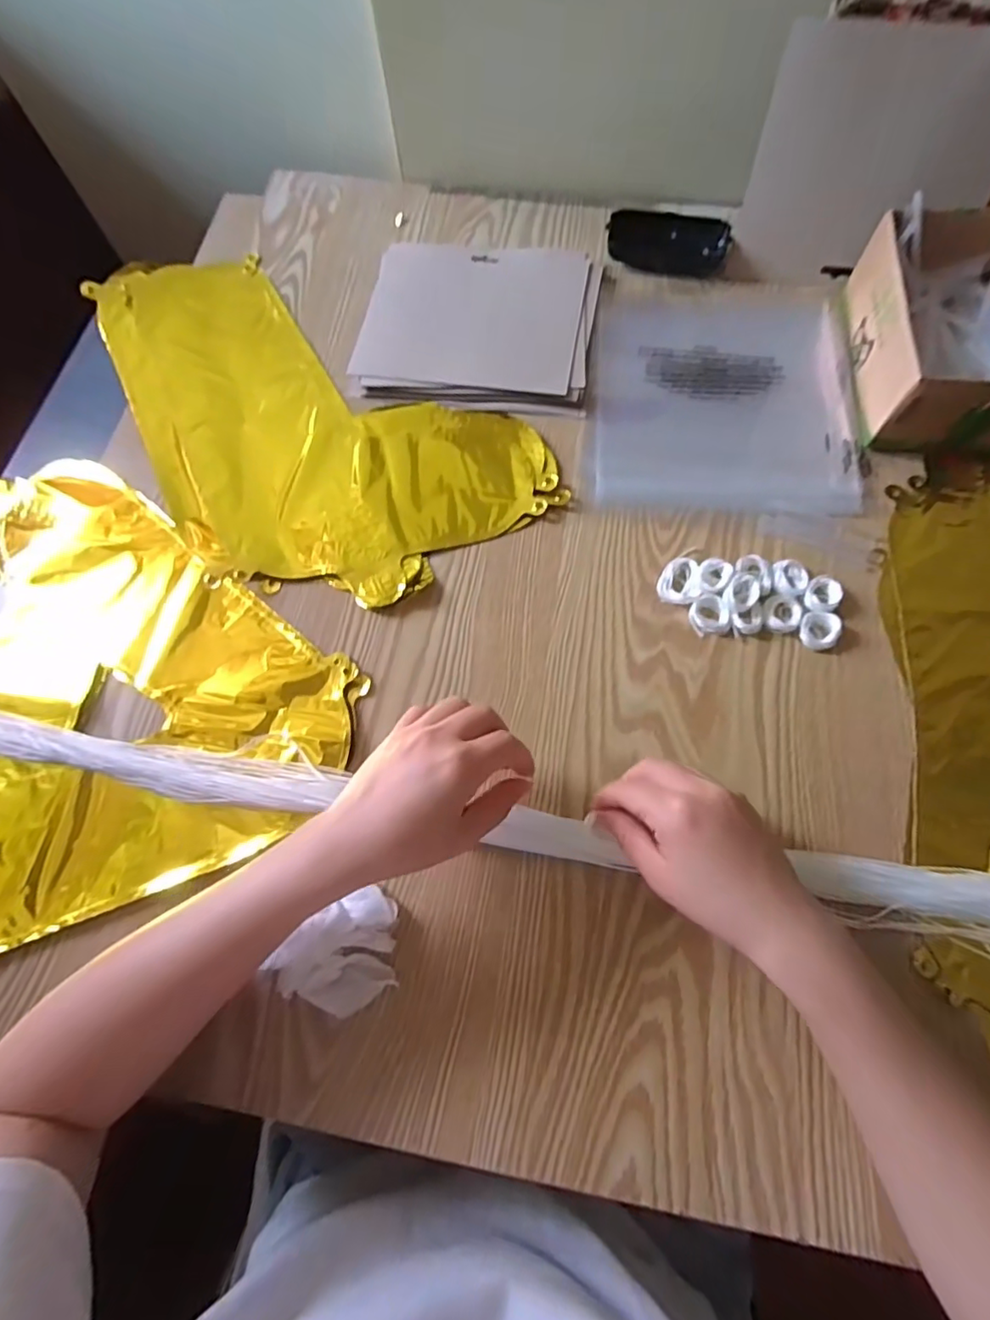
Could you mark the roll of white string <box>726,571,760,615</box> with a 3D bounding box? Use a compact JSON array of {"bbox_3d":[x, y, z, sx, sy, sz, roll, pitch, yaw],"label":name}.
[{"bbox_3d":[0.174,-0.047,0.410,0.023,0.013,0.027,33,73,14],"label":"roll of white string"}]

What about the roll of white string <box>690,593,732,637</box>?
[{"bbox_3d":[0.152,-0.032,0.411,0.025,0.010,0.028,-8,68,-1],"label":"roll of white string"}]

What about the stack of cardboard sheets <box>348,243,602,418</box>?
[{"bbox_3d":[-0.015,-0.304,0.523,0.203,0.014,0.180,7,69,5],"label":"stack of cardboard sheets"}]

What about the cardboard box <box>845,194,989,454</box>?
[{"bbox_3d":[0.364,-0.260,0.457,0.132,0.069,0.198,6,69,5],"label":"cardboard box"}]

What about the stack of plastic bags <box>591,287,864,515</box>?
[{"bbox_3d":[0.193,-0.231,0.493,0.212,0.010,0.246,5,69,4],"label":"stack of plastic bags"}]

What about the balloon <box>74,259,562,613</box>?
[{"bbox_3d":[-0.166,-0.222,0.495,0.259,0.018,0.413,-34,71,-11],"label":"balloon"}]

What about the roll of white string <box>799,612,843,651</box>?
[{"bbox_3d":[0.226,-0.021,0.404,0.025,0.011,0.026,-1,68,2],"label":"roll of white string"}]

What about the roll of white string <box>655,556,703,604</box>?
[{"bbox_3d":[0.135,-0.058,0.424,0.030,0.008,0.038,9,69,6],"label":"roll of white string"}]

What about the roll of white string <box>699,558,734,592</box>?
[{"bbox_3d":[0.158,-0.060,0.419,0.022,0.014,0.025,29,72,13],"label":"roll of white string"}]

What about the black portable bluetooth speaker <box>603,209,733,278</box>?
[{"bbox_3d":[0.160,-0.389,0.540,0.109,0.030,0.036,7,69,5],"label":"black portable bluetooth speaker"}]

